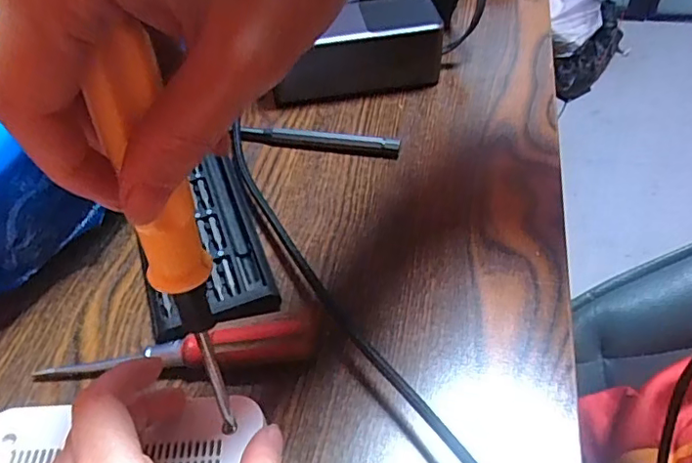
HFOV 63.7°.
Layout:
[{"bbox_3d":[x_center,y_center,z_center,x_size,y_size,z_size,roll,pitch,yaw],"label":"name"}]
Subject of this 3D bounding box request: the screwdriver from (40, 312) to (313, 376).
[{"bbox_3d":[-0.083,0.058,0.276,0.135,0.026,0.022,-3,48,0],"label":"screwdriver"}]

